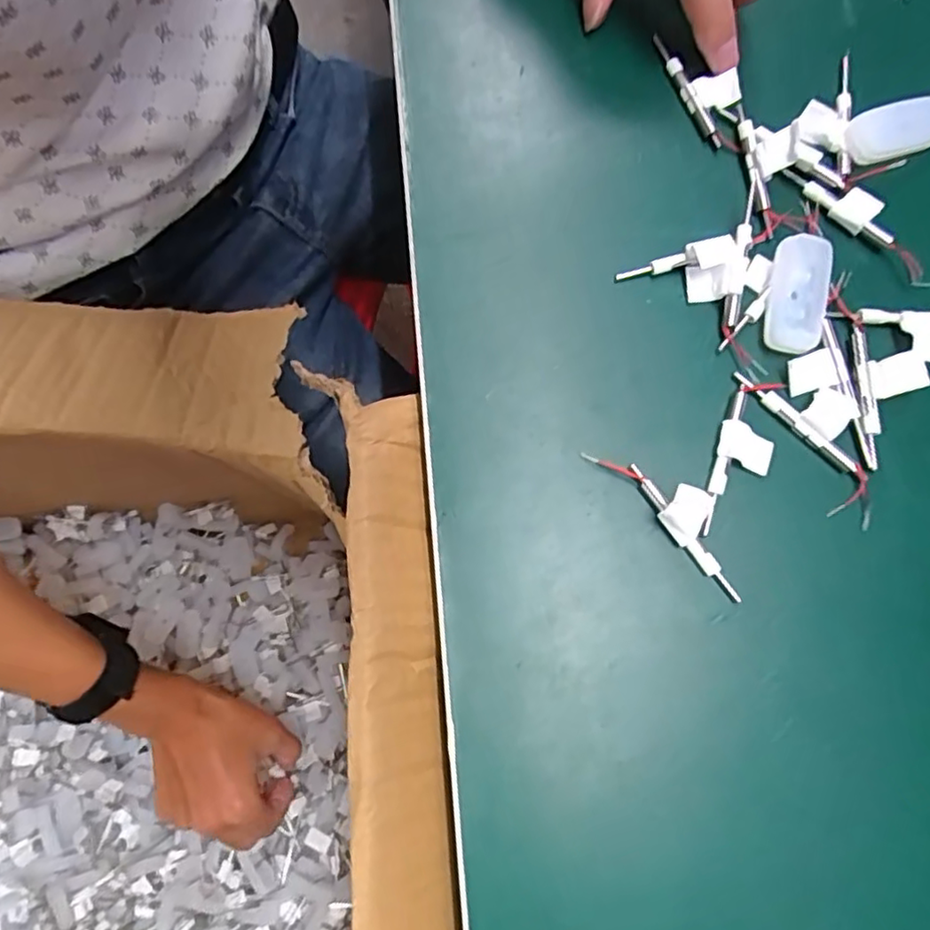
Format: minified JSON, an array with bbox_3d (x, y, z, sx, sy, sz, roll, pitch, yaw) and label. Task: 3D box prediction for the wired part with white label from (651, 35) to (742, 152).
[{"bbox_3d":[0.099,-0.155,0.263,0.022,0.009,0.061,-24,76,-5],"label":"wired part with white label"}]

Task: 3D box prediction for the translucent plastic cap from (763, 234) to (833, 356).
[{"bbox_3d":[0.121,-0.061,0.231,0.019,0.008,0.042,9,92,2],"label":"translucent plastic cap"}]

